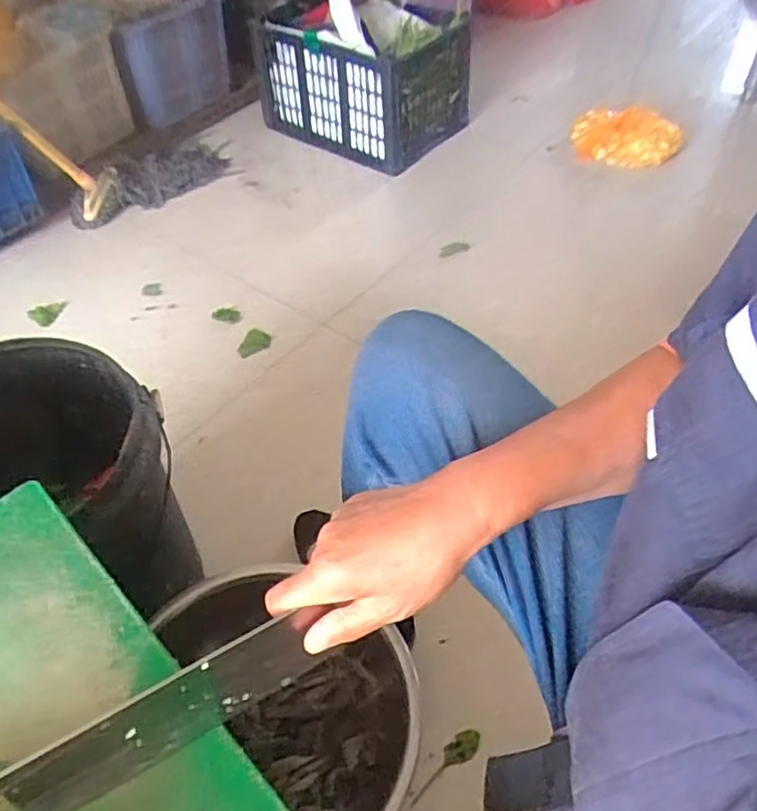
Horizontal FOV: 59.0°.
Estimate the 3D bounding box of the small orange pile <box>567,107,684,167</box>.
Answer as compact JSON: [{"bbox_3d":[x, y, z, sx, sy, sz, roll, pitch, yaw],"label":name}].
[{"bbox_3d":[0.615,-0.681,1.676,0.261,0.043,0.257,4,48,7],"label":"small orange pile"}]

